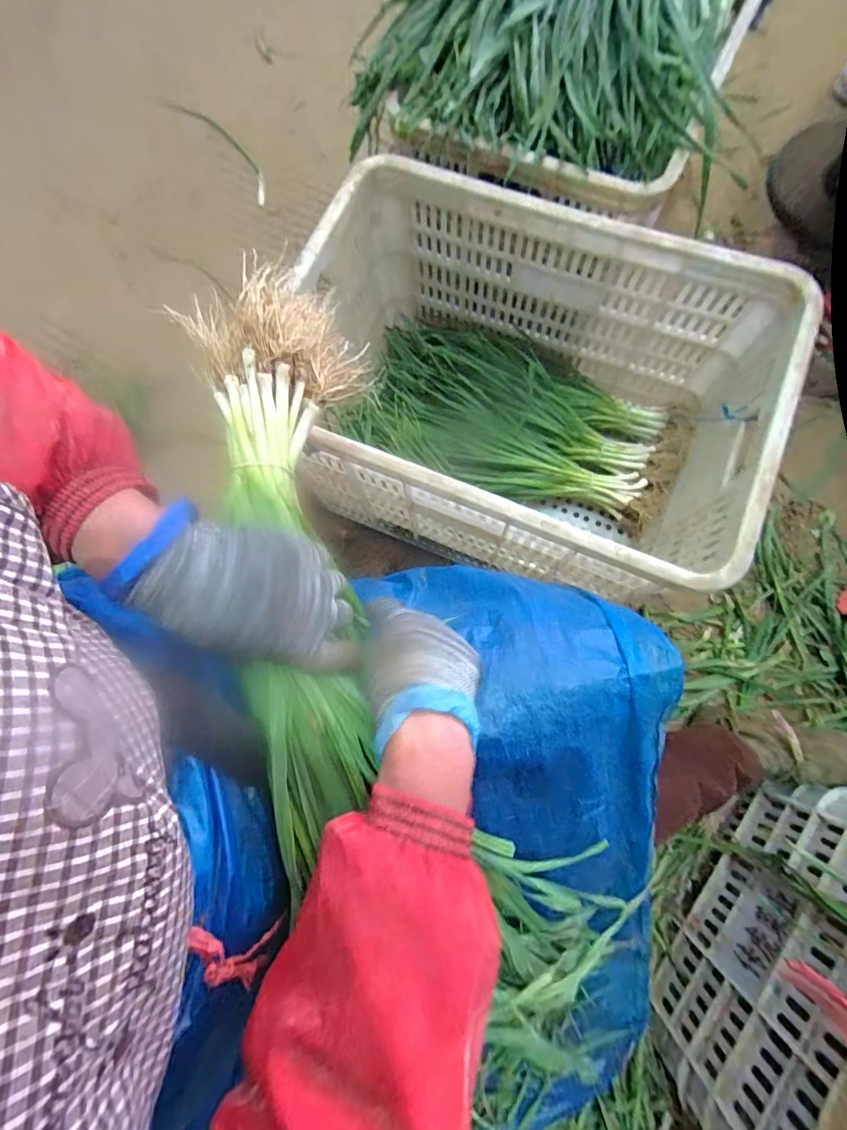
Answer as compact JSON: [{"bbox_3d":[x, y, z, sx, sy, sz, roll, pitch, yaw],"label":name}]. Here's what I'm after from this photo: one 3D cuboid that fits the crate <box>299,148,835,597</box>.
[{"bbox_3d":[0.123,-0.234,0.667,0.613,0.296,0.425,22,79,6],"label":"crate"}]

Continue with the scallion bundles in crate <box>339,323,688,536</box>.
[{"bbox_3d":[0.159,-0.258,0.792,0.563,0.059,0.285,25,79,7],"label":"scallion bundles in crate"}]

